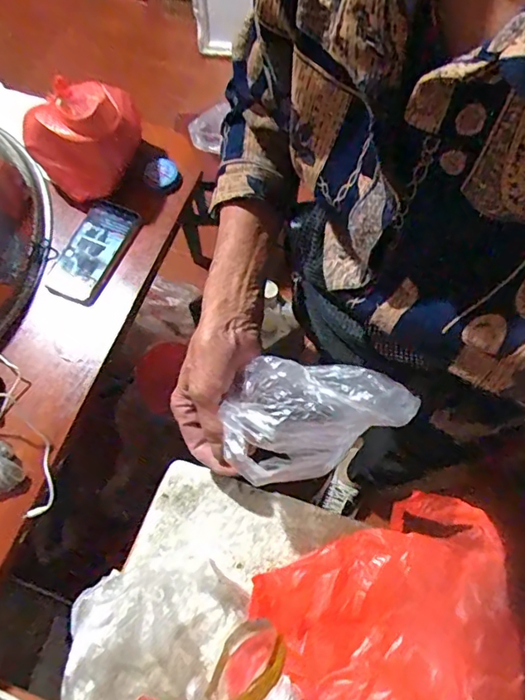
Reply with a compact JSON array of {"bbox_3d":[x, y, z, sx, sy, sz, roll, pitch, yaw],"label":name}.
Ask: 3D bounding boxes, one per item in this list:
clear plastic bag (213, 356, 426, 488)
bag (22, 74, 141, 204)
[{"bbox_3d":[0.042,0.044,0.414,0.146,0.057,0.092,-17,68,-7],"label":"clear plastic bag"},{"bbox_3d":[-0.268,-0.331,0.795,0.128,0.129,0.165,32,70,13],"label":"bag"}]

